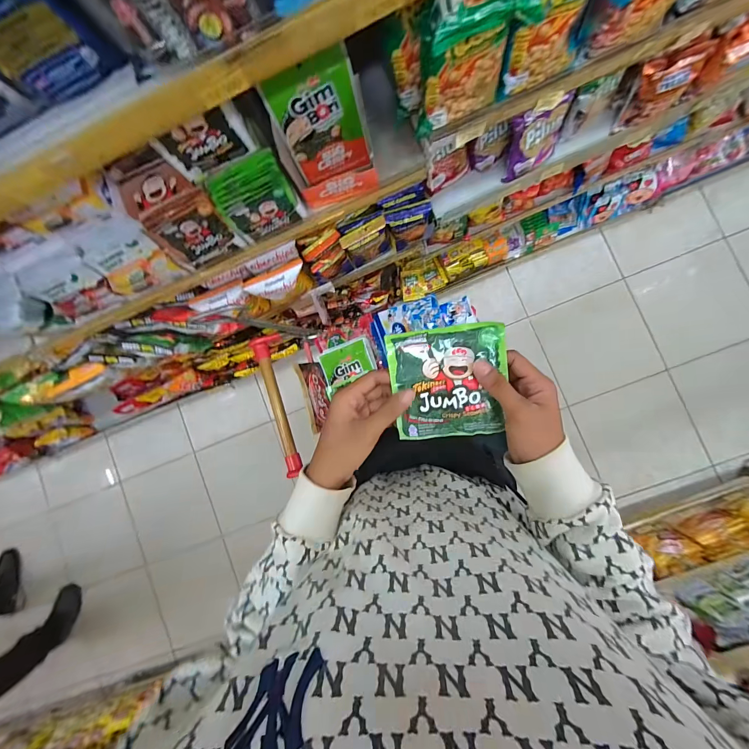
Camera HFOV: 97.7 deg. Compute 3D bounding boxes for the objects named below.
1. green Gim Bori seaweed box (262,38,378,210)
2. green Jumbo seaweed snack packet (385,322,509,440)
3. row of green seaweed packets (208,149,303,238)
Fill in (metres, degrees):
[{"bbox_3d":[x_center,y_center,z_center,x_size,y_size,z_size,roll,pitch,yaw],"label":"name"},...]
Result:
[{"bbox_3d":[-0.078,-0.371,0.529,0.145,0.180,0.086,-19,85,6],"label":"green Gim Bori seaweed box"},{"bbox_3d":[0.077,0.010,0.340,0.115,0.008,0.116,-7,100,12],"label":"green Jumbo seaweed snack packet"},{"bbox_3d":[-0.203,-0.307,0.571,0.117,0.091,0.070,-25,85,5],"label":"row of green seaweed packets"}]

